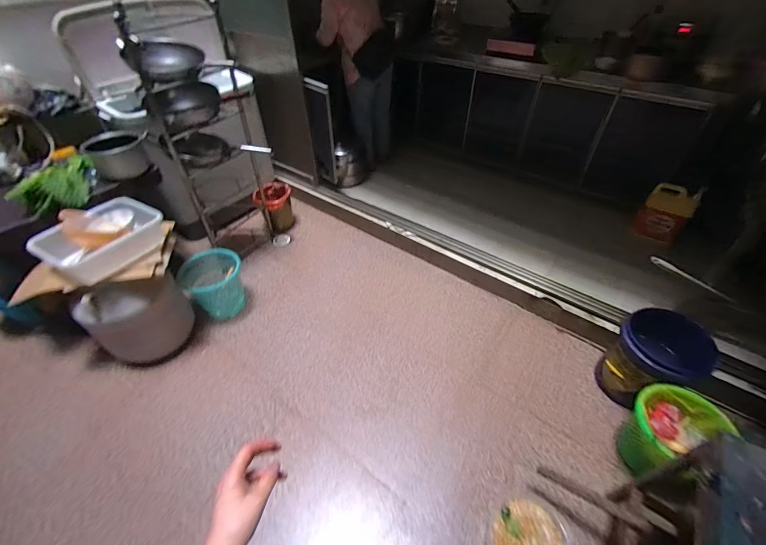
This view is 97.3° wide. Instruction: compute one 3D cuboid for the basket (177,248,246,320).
[{"bbox_3d":[-0.848,0.055,1.750,0.285,0.256,0.265,0,45,0],"label":"basket"}]

